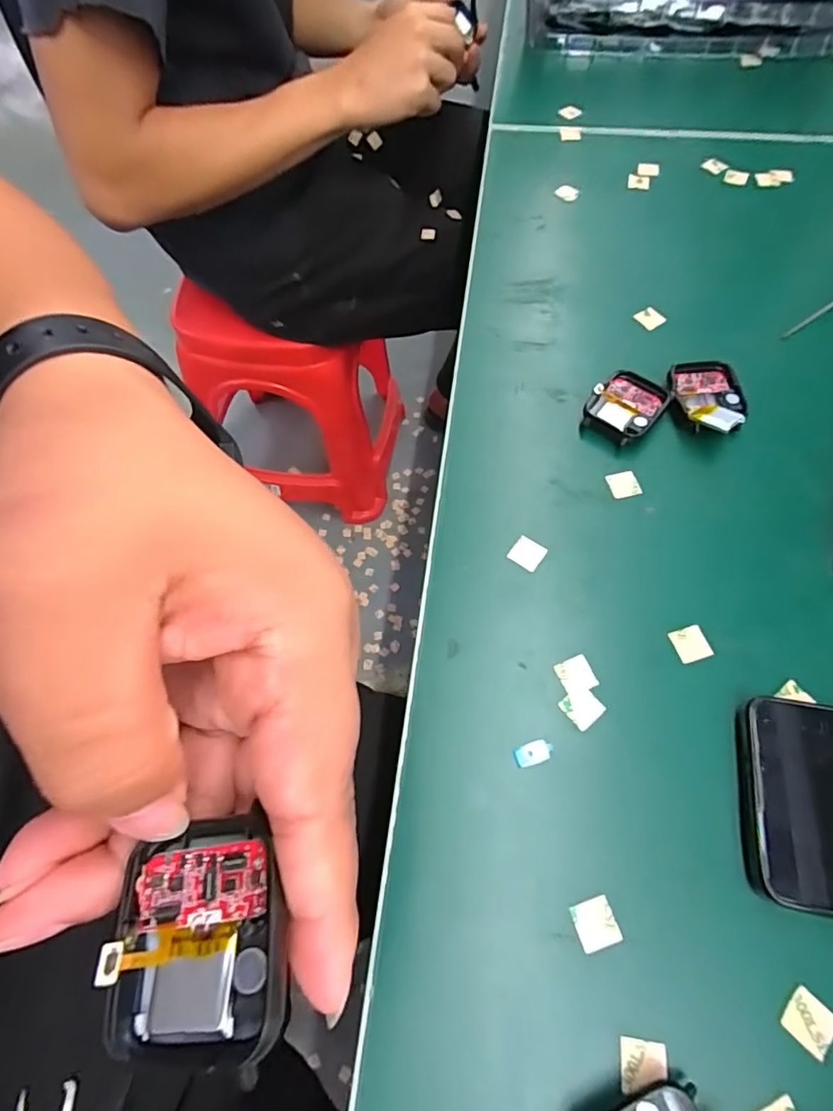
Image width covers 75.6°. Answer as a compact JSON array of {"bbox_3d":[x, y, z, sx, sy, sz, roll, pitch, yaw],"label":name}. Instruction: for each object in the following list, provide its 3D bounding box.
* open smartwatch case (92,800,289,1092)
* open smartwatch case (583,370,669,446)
[{"bbox_3d":[-0.046,0.081,0.113,0.038,0.011,0.042,-4,63,2],"label":"open smartwatch case"},{"bbox_3d":[0.119,-0.084,0.308,0.036,0.012,0.043,35,71,19],"label":"open smartwatch case"}]

